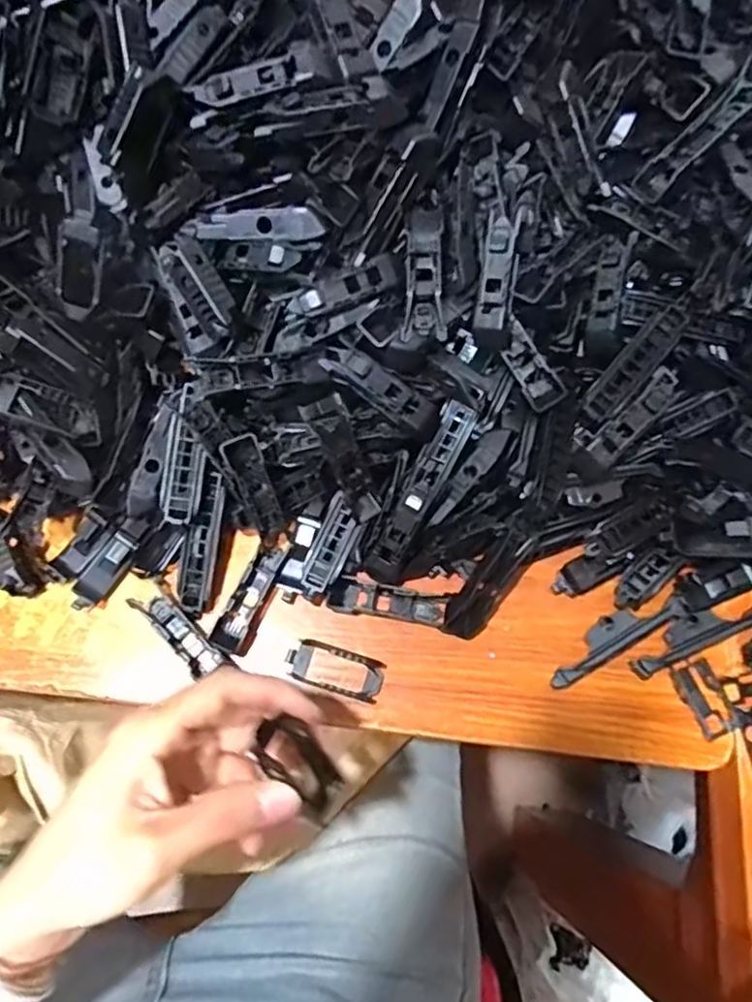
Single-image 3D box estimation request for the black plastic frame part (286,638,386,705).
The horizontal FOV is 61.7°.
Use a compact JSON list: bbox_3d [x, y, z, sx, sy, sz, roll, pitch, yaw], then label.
[{"bbox_3d":[-0.022,0.090,0.336,0.052,0.004,0.023,18,73,4],"label":"black plastic frame part"}]

